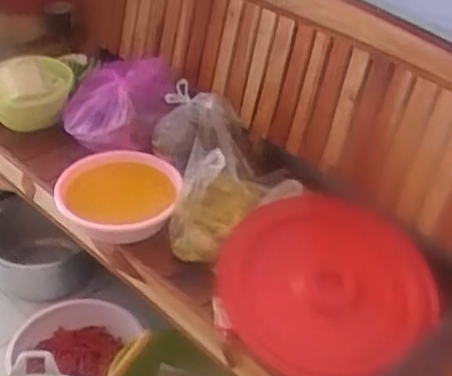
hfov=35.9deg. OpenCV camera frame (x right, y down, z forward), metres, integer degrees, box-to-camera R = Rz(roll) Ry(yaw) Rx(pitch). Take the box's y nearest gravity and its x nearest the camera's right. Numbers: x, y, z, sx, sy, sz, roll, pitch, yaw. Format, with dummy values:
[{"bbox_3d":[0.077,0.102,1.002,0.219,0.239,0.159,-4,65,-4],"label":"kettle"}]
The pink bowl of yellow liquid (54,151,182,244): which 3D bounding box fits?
[{"bbox_3d":[-0.206,0.015,1.419,0.220,0.104,0.203,3,38,-3],"label":"pink bowl of yellow liquid"}]

